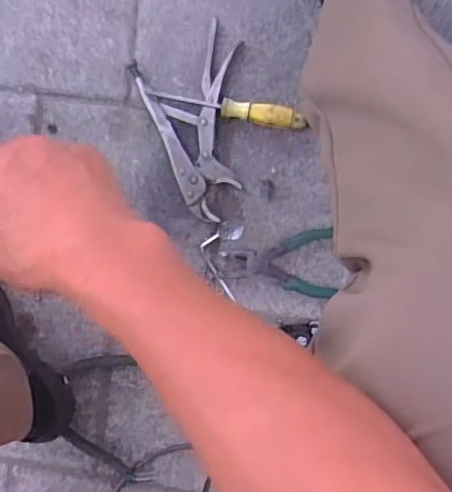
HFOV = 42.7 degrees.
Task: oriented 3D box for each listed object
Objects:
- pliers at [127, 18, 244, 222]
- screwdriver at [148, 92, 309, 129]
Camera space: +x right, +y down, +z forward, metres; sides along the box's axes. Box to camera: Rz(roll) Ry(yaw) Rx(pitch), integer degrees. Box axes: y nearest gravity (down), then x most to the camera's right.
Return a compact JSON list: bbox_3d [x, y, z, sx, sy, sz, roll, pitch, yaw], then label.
[{"bbox_3d":[-0.025,-0.148,0.721,0.129,0.013,0.218,-18,93,8],"label":"pliers"},{"bbox_3d":[0.002,-0.168,0.713,0.197,0.024,0.025,10,96,6],"label":"screwdriver"}]

